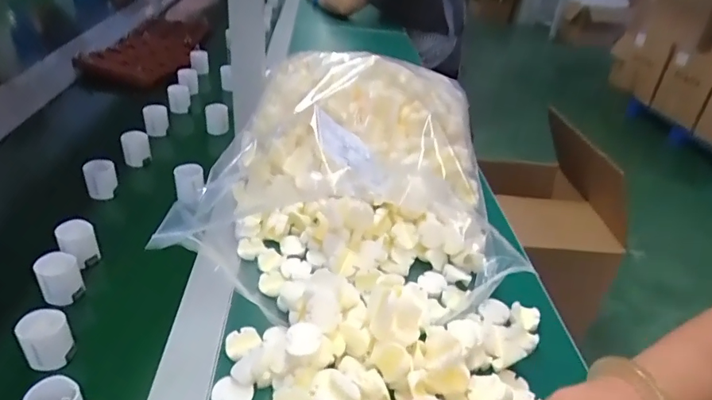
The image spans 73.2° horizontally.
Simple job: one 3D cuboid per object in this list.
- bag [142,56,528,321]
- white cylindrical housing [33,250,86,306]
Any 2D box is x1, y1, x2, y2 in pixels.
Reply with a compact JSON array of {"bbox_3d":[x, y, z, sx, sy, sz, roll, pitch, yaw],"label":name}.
[{"bbox_3d":[0.004,-0.047,0.513,0.301,0.129,0.374,9,30,3],"label":"bag"},{"bbox_3d":[-0.252,0.065,0.409,0.032,0.037,0.032,5,30,-3],"label":"white cylindrical housing"}]

